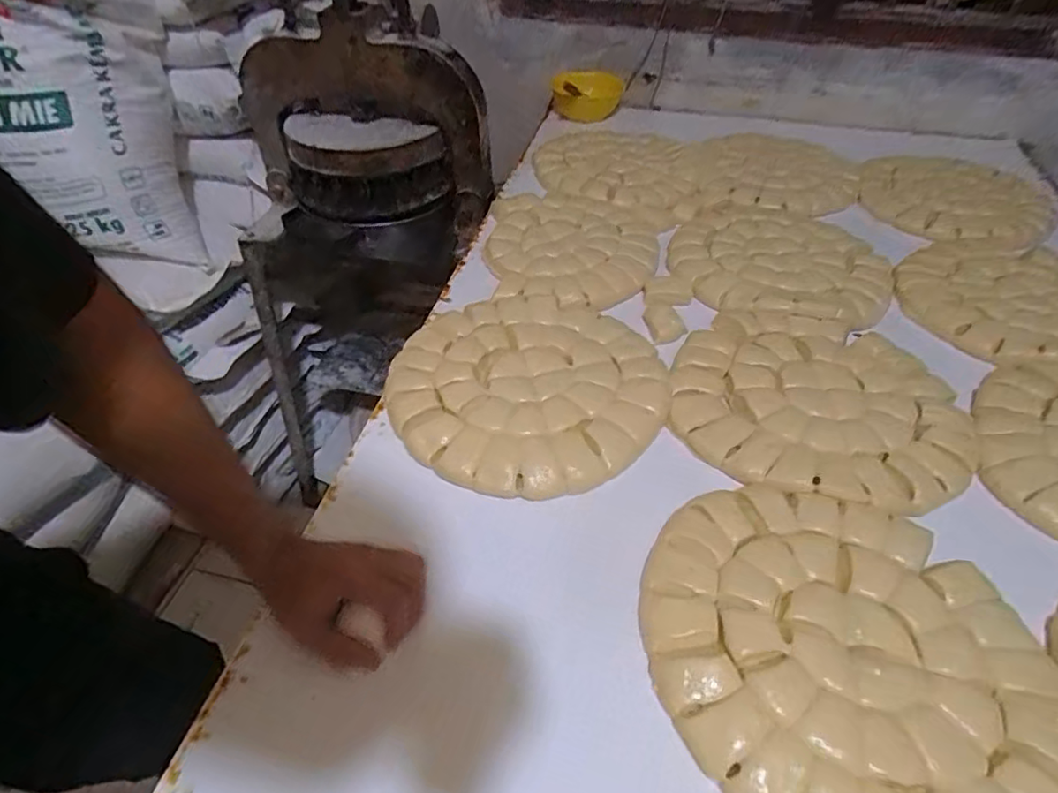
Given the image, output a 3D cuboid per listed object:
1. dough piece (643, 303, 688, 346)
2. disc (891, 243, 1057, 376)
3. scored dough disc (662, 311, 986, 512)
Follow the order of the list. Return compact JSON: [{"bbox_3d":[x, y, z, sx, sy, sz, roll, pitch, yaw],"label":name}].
[{"bbox_3d":[0.176,-0.096,0.765,0.043,0.018,0.067,-10,47,-9],"label":"dough piece"},{"bbox_3d":[0.674,-0.136,0.792,0.312,0.016,0.303,0,46,0],"label":"disc"},{"bbox_3d":[0.321,-0.002,0.657,0.306,0.016,0.278,10,47,10],"label":"scored dough disc"}]

